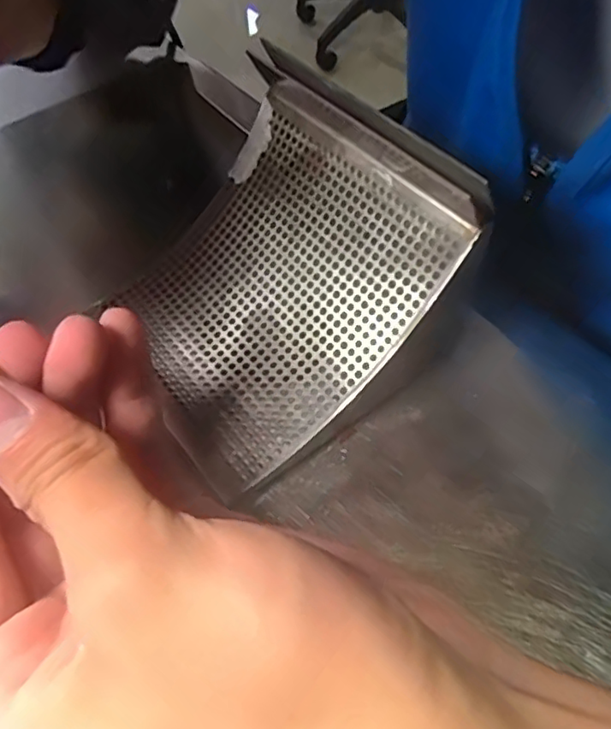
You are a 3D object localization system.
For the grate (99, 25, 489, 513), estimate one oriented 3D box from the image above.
[{"bbox_3d":[-0.013,-0.032,0.202,0.102,0.063,0.099,-33,60,-19],"label":"grate"}]

